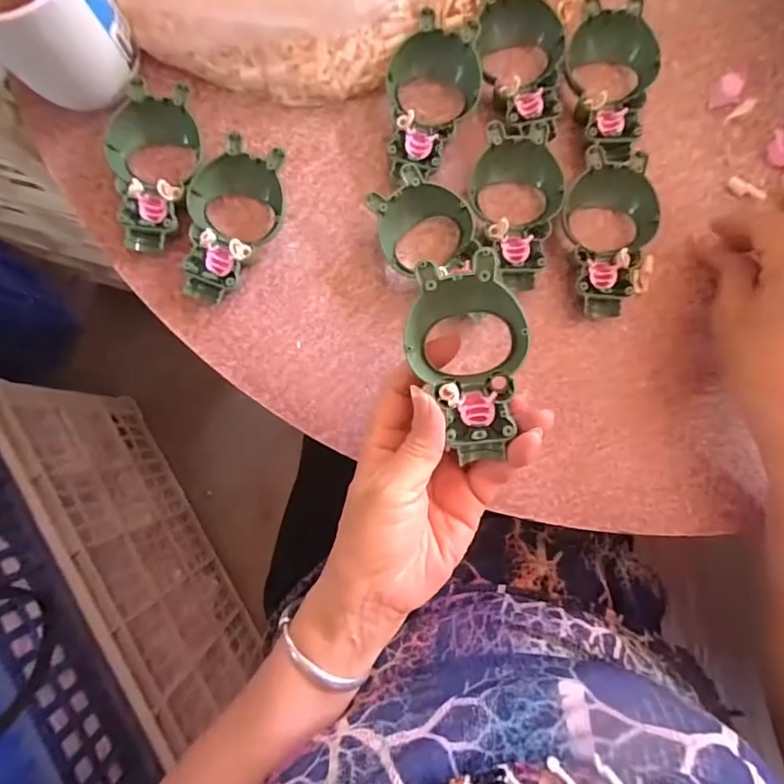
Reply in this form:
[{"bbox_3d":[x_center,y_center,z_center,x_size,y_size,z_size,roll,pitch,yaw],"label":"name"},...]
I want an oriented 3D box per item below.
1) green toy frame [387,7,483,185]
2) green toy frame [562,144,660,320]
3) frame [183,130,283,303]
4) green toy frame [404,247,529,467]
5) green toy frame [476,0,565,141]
[{"bbox_3d":[0.025,-0.185,0.308,0.057,0.024,0.102,10,87,2],"label":"green toy frame"},{"bbox_3d":[0.140,-0.101,0.307,0.053,0.022,0.101,7,87,1],"label":"green toy frame"},{"bbox_3d":[-0.104,-0.107,0.308,0.052,0.033,0.099,20,87,2],"label":"frame"},{"bbox_3d":[0.039,-0.015,0.239,0.057,0.035,0.095,-9,82,2],"label":"green toy frame"},{"bbox_3d":[0.086,-0.216,0.313,0.053,0.025,0.100,-5,87,1],"label":"green toy frame"}]

